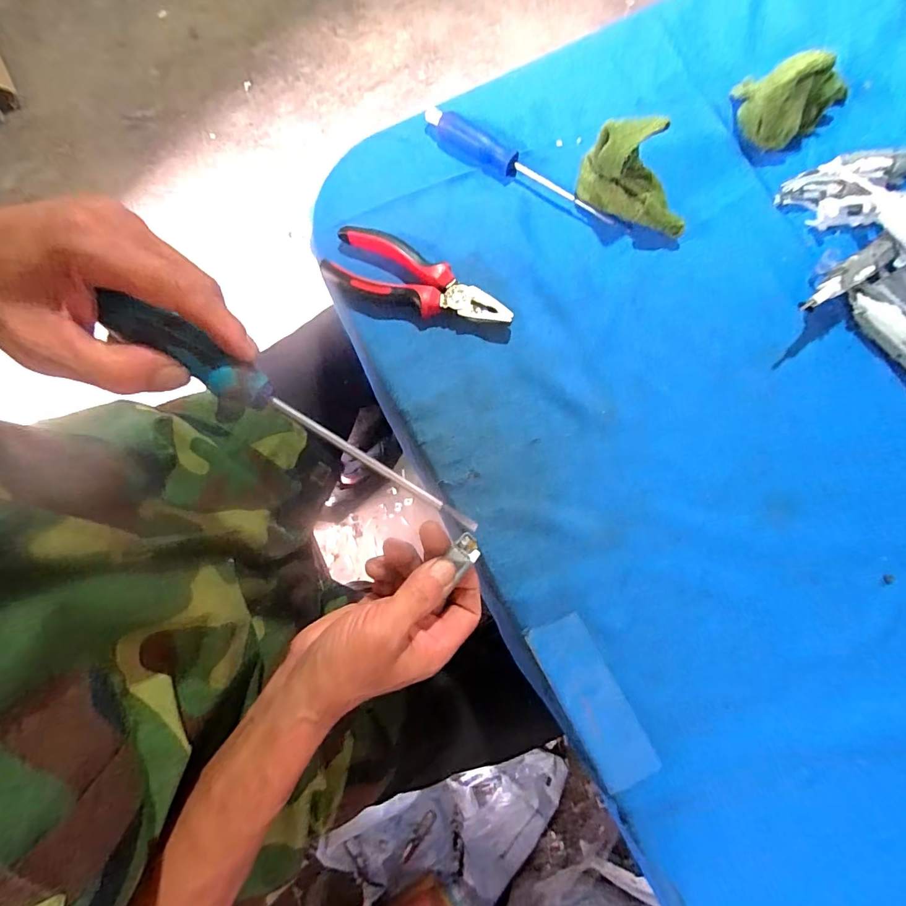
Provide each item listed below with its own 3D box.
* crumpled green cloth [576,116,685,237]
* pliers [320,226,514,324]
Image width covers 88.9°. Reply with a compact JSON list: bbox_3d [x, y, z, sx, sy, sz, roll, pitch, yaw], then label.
[{"bbox_3d":[0.152,-0.226,0.374,0.095,0.058,0.056,18,80,4],"label":"crumpled green cloth"},{"bbox_3d":[-0.031,-0.133,0.374,0.154,0.019,0.057,28,80,6],"label":"pliers"}]

